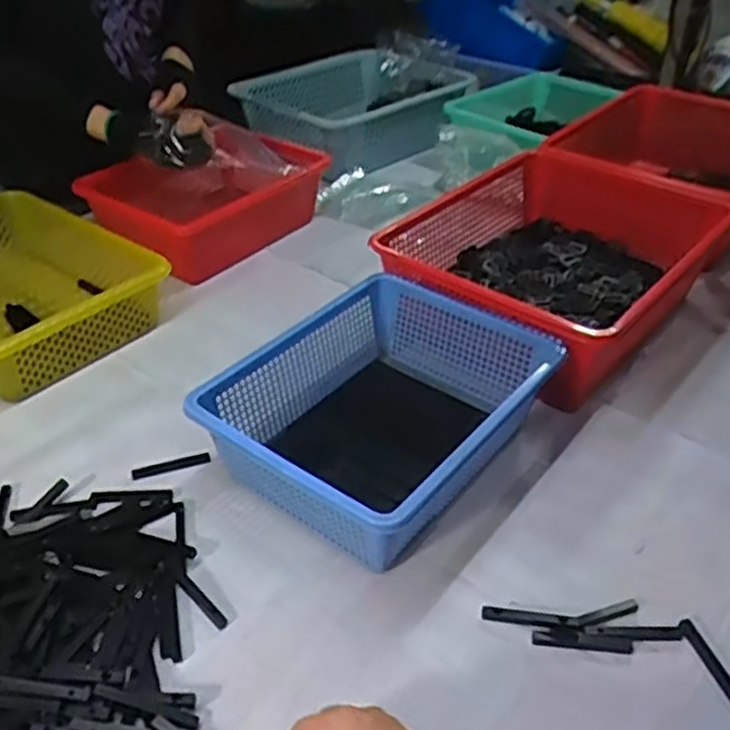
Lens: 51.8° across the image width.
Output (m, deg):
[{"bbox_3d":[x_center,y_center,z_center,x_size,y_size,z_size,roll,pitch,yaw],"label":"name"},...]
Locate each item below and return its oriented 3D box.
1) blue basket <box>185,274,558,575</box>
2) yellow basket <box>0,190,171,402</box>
[{"bbox_3d":[0.018,0.045,0.715,0.237,0.102,0.288,23,43,29],"label":"blue basket"},{"bbox_3d":[-0.436,-0.097,0.930,0.355,0.082,0.278,24,43,29],"label":"yellow basket"}]

